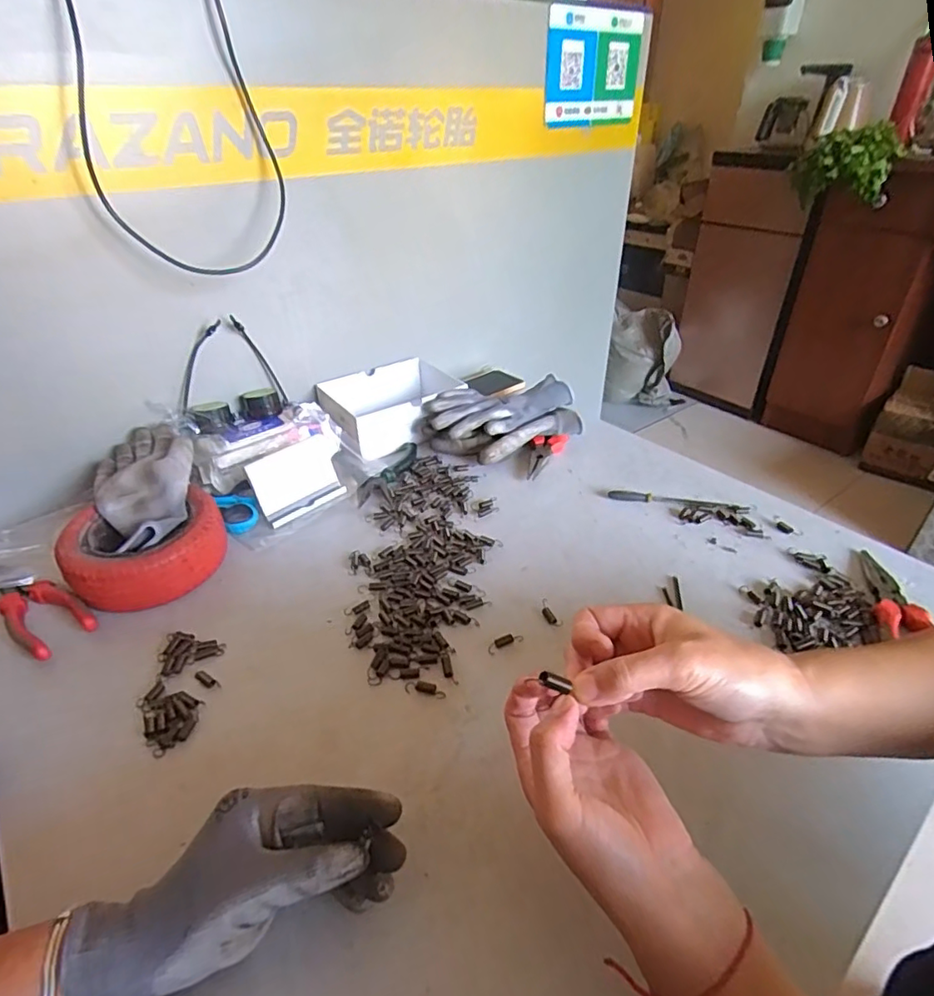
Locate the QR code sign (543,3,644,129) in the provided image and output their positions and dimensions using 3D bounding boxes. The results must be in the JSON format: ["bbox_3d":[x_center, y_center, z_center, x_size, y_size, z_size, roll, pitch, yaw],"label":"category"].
[{"bbox_3d":[0.193,-0.657,0.868,0.219,0.144,0.010,-23,52,-28],"label":"QR code sign"}]

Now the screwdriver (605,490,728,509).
[{"bbox_3d":[0.247,0.004,0.697,0.139,0.013,0.020,10,37,13],"label":"screwdriver"}]

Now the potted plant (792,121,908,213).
[{"bbox_3d":[0.836,-0.740,1.255,0.172,0.151,0.142,10,36,14],"label":"potted plant"}]

